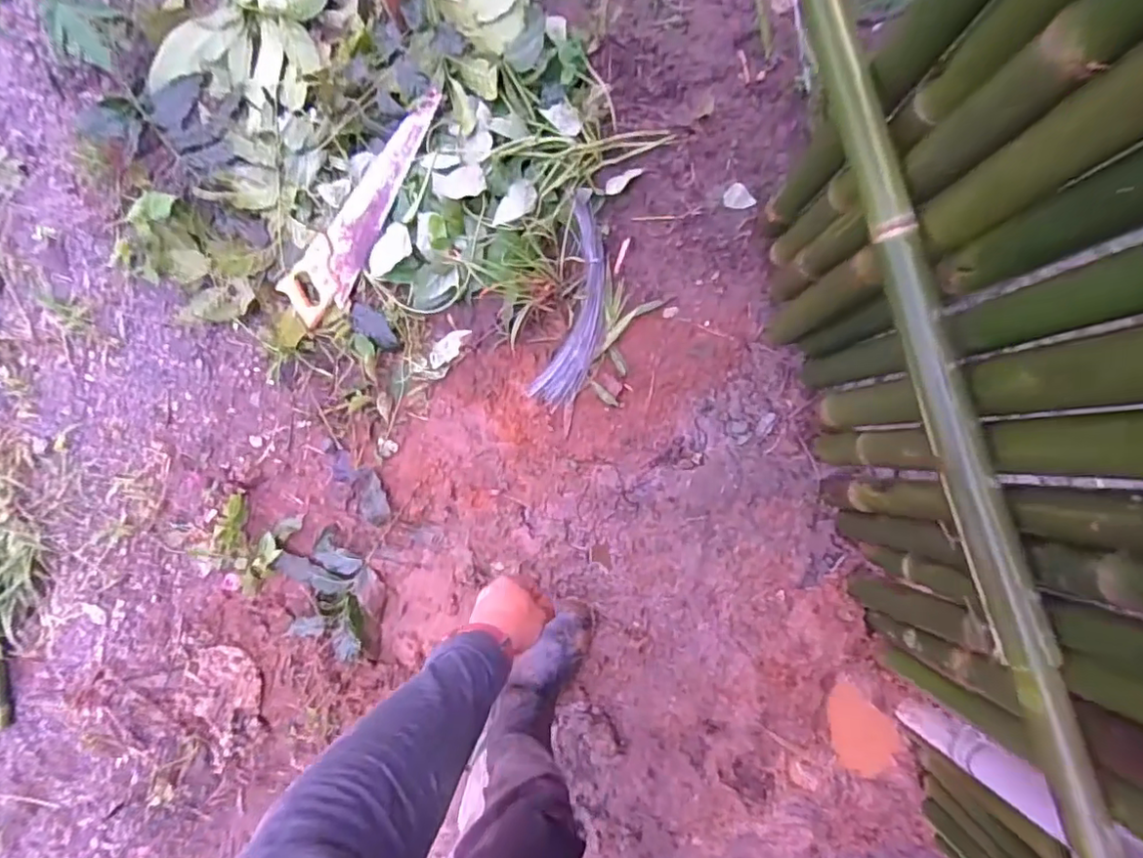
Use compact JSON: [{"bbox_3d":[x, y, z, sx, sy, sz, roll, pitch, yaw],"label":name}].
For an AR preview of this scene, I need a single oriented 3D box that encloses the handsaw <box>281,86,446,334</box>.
[{"bbox_3d":[-0.389,-0.405,1.092,0.114,0.028,0.479,43,109,7],"label":"handsaw"}]

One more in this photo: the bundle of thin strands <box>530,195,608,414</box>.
[{"bbox_3d":[0.010,-0.214,1.029,0.106,0.042,0.359,13,103,5],"label":"bundle of thin strands"}]

